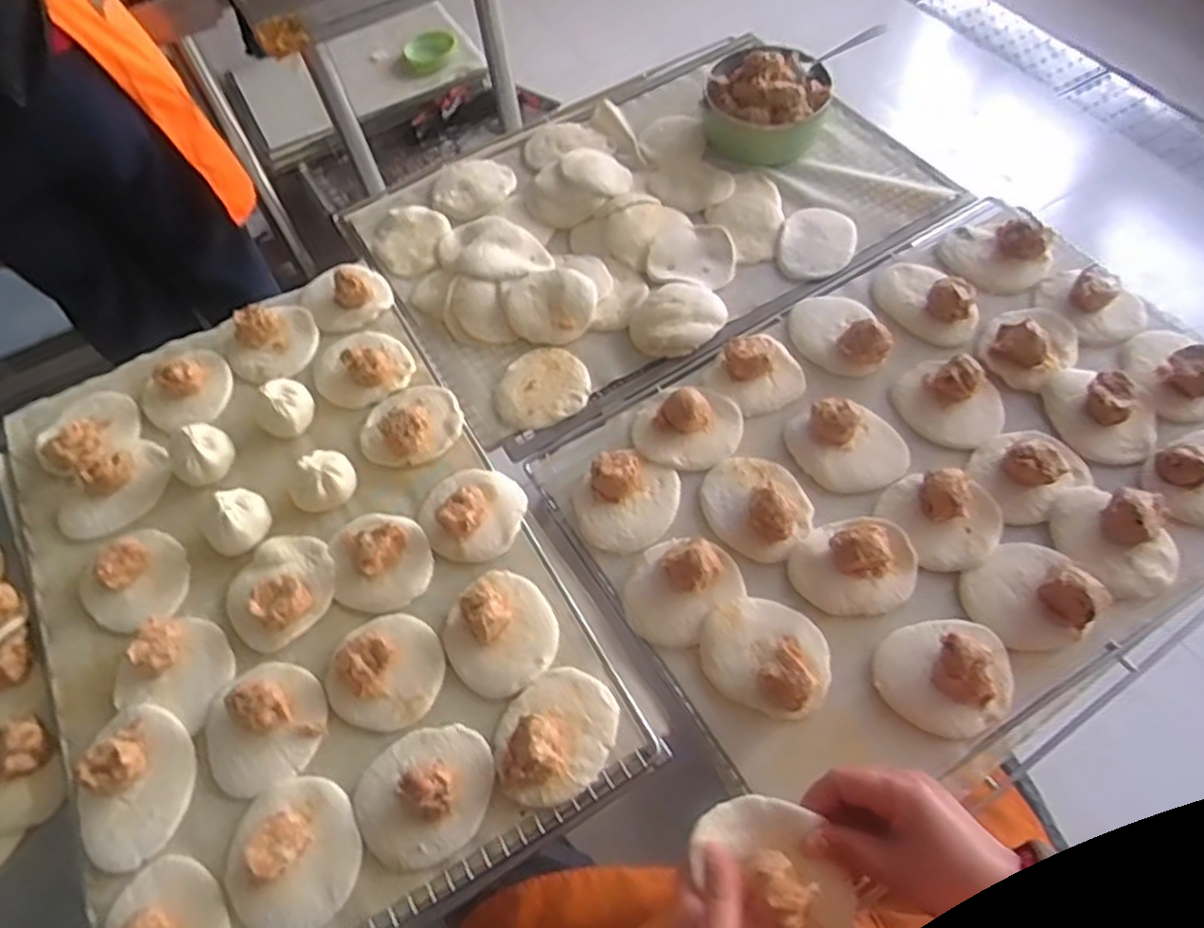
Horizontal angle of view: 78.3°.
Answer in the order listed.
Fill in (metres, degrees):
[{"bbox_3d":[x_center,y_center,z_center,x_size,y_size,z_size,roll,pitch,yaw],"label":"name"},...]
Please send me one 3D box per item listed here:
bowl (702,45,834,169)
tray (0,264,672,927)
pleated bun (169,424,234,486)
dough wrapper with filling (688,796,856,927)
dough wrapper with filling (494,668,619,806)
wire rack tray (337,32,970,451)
[{"bbox_3d":[0.190,-0.426,0.860,0.137,0.079,0.130,-1,60,3],"label":"bowl"},{"bbox_3d":[-0.301,0.095,0.615,0.464,0.032,0.601,-29,63,-13],"label":"tray"},{"bbox_3d":[-0.367,-0.008,0.677,0.057,0.043,0.052,-1,60,3],"label":"pleated bun"},{"bbox_3d":[0.102,0.241,0.434,0.074,0.036,0.086,-14,60,-4],"label":"dough wrapper with filling"},{"bbox_3d":[-0.034,0.194,0.535,0.078,0.041,0.097,22,64,15],"label":"dough wrapper with filling"},{"bbox_3d":[0.053,-0.304,0.848,0.615,0.037,0.412,-29,63,-13],"label":"wire rack tray"}]

